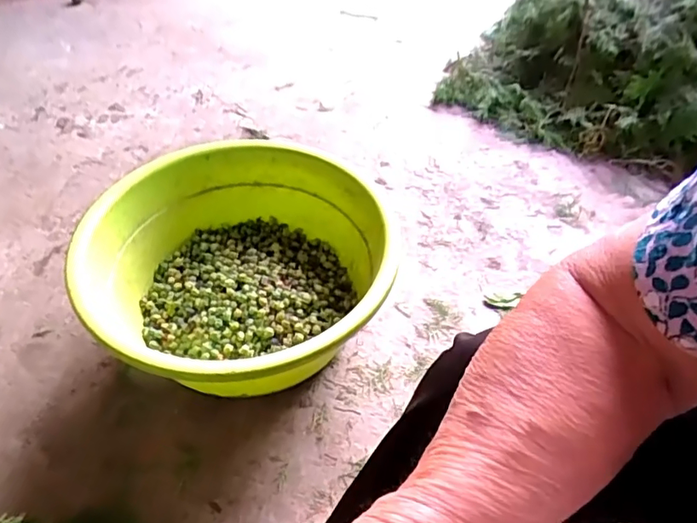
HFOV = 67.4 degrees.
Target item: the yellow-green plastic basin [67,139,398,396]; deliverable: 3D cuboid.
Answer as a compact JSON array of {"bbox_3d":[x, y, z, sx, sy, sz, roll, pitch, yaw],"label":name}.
[{"bbox_3d":[-0.162,0.017,0.787,0.403,0.156,0.421,1,47,-2],"label":"yellow-green plastic basin"}]

